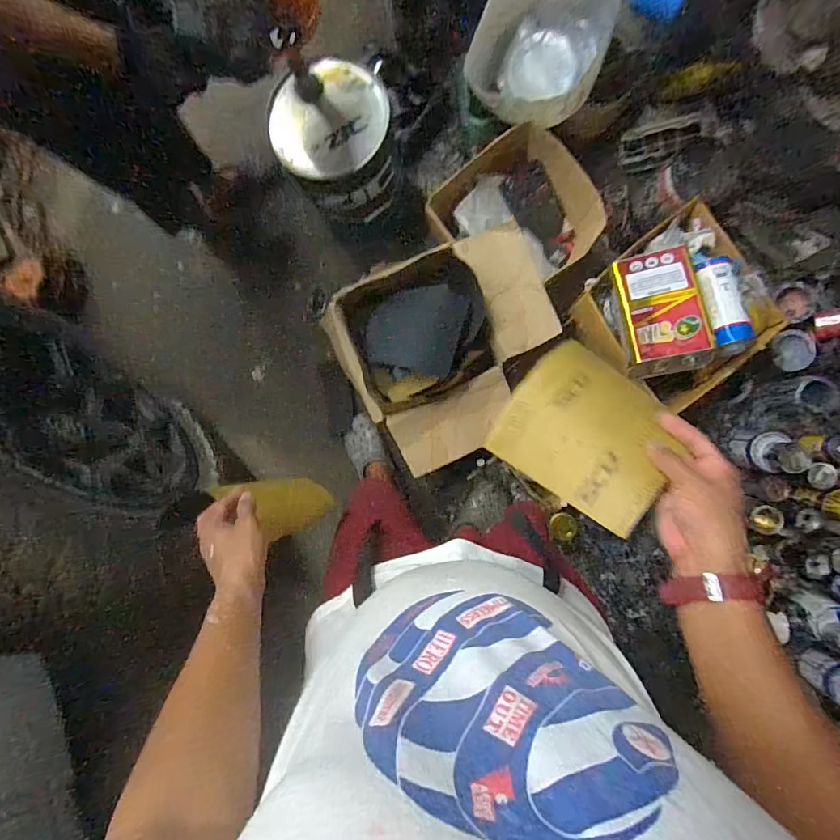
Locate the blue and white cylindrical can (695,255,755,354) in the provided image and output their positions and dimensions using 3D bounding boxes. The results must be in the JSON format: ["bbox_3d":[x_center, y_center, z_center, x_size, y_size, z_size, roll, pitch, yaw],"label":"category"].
[{"bbox_3d":[0.660,-0.257,1.023,0.073,0.061,0.227,-15,89,5],"label":"blue and white cylindrical can"}]

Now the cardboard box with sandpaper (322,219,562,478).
[{"bbox_3d":[0.088,-0.190,1.281,0.549,0.176,0.533,-25,88,5],"label":"cardboard box with sandpaper"}]

